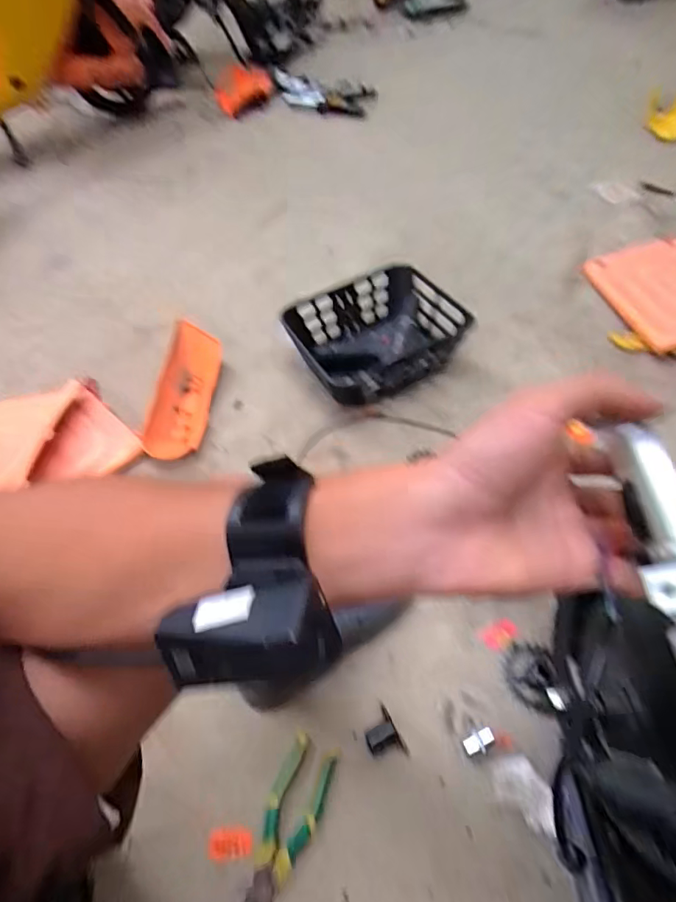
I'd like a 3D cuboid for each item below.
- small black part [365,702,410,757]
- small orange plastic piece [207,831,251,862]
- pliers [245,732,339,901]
[{"bbox_3d":[0.055,0.352,0.598,0.039,0.014,0.059,-26,55,-14],"label":"small black part"},{"bbox_3d":[-0.124,0.451,0.557,0.051,0.008,0.027,-6,53,0],"label":"small orange plastic piece"},{"bbox_3d":[-0.067,0.445,0.549,0.060,0.014,0.212,19,57,18],"label":"pliers"}]

